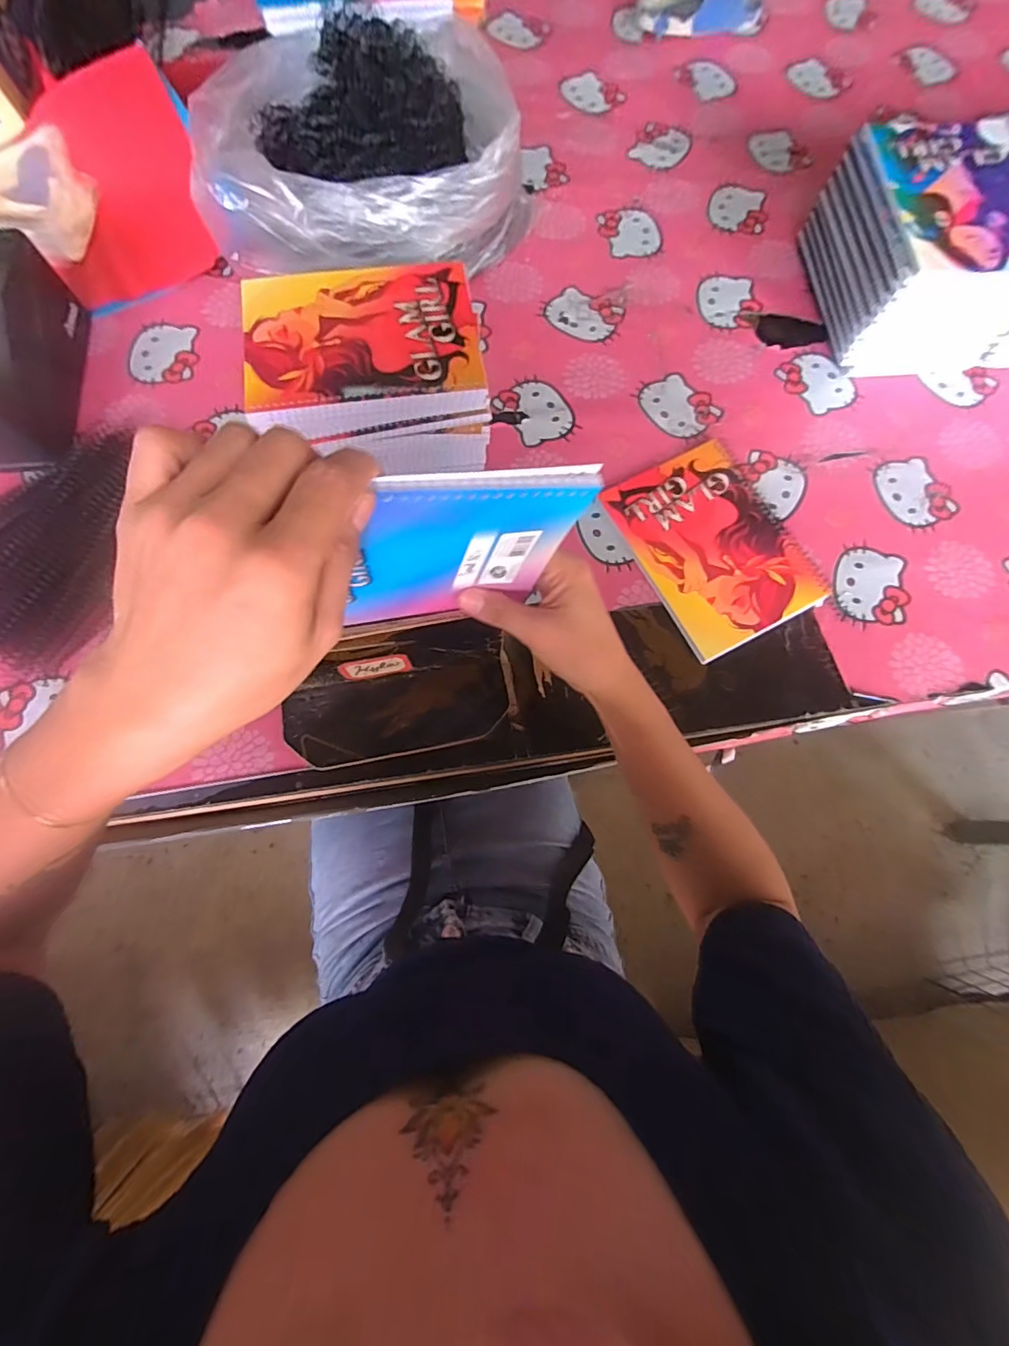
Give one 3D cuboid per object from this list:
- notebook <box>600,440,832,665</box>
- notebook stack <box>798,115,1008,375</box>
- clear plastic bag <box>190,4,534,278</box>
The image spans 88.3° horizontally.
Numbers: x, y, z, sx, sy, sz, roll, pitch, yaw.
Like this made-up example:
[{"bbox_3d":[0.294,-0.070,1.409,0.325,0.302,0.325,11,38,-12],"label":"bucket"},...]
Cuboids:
[{"bbox_3d":[0.201,-0.127,0.509,0.143,0.010,0.197,-26,75,-8],"label":"notebook"},{"bbox_3d":[0.431,-0.435,0.545,0.159,0.118,0.190,-4,73,-2],"label":"notebook stack"},{"bbox_3d":[-0.131,-0.524,0.543,0.312,0.150,0.224,-2,75,-2],"label":"clear plastic bag"}]

